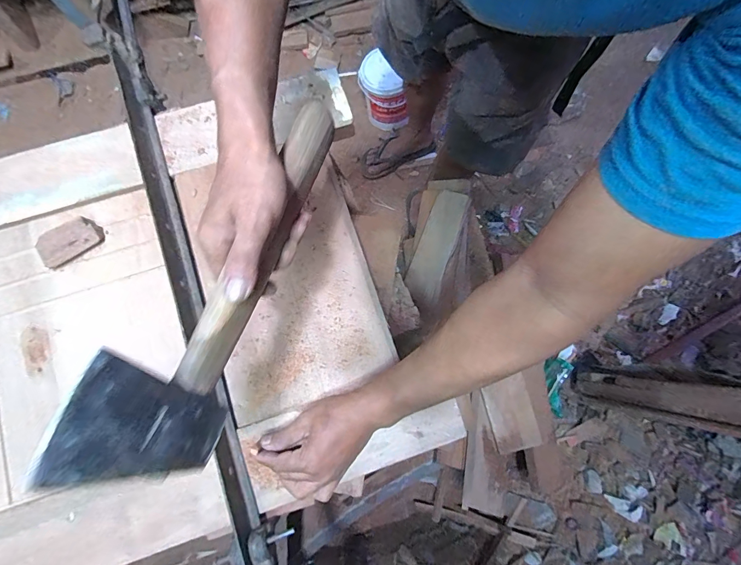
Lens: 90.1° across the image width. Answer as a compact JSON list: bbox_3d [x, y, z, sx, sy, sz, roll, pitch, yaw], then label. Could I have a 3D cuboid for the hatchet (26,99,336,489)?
[{"bbox_3d":[-0.110,-0.031,0.293,0.033,0.104,0.341,4,66,28],"label":"hatchet"}]

